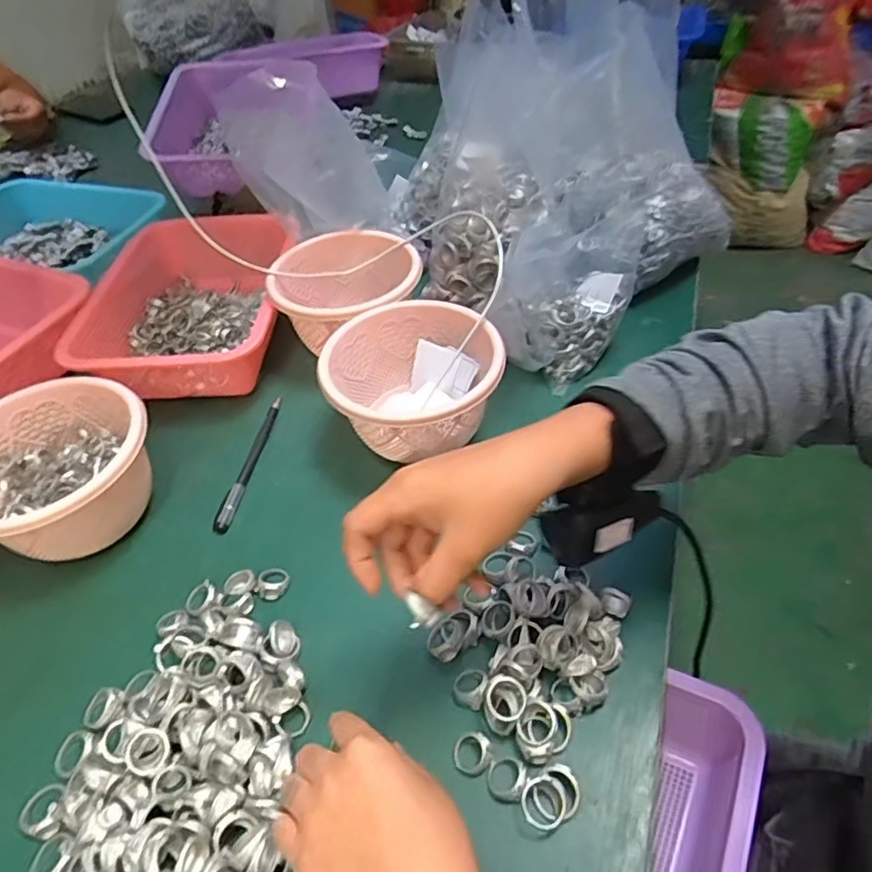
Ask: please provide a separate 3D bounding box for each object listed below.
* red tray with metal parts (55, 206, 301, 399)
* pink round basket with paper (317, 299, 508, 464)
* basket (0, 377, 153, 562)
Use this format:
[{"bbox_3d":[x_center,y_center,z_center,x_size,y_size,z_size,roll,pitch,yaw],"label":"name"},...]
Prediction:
[{"bbox_3d":[-0.251,-0.140,0.642,0.196,0.072,0.260,-4,47,-1],"label":"red tray with metal parts"},{"bbox_3d":[-0.017,-0.034,0.514,0.140,0.097,0.138,-2,47,2],"label":"pink round basket with paper"},{"bbox_3d":[-0.293,0.031,0.472,0.140,0.076,0.136,-2,47,2],"label":"basket"}]

